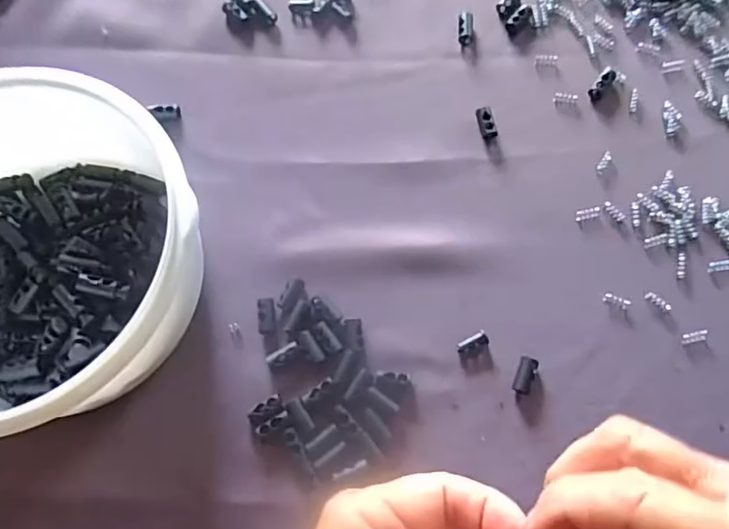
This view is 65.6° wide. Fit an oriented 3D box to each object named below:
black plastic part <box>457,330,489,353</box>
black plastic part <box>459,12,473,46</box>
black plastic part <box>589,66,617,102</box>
[{"bbox_3d":[0.056,0.041,0.294,0.016,0.006,0.007,-29,76,-7],"label":"black plastic part"},{"bbox_3d":[0.063,-0.147,0.350,0.008,0.005,0.023,4,75,2],"label":"black plastic part"},{"bbox_3d":[0.142,-0.107,0.336,0.009,0.006,0.022,36,93,10],"label":"black plastic part"}]

